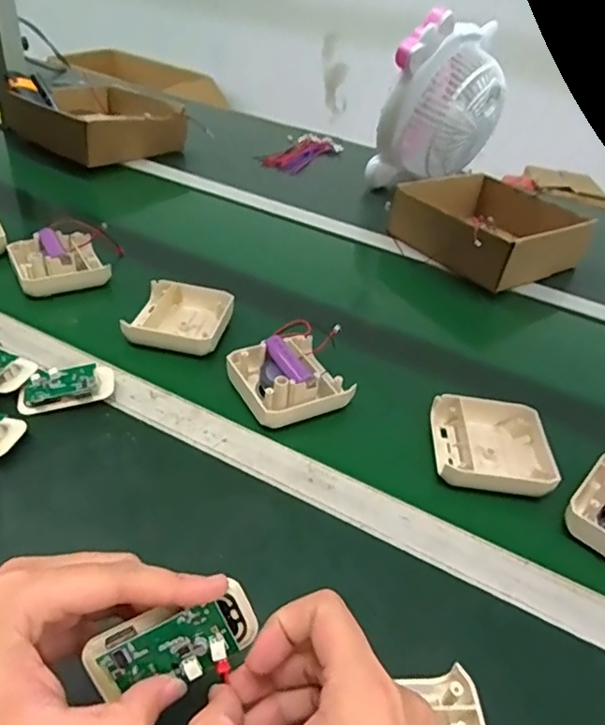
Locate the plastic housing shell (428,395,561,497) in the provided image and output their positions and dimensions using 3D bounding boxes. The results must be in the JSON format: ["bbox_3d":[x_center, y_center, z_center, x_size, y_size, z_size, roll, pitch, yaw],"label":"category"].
[{"bbox_3d":[0.160,0.069,0.489,0.095,0.024,0.095,7,38,-2],"label":"plastic housing shell"}]

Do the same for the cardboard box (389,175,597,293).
[{"bbox_3d":[0.258,-0.190,0.793,0.209,0.062,0.210,-20,46,-31],"label":"cardboard box"}]

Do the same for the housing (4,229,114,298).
[{"bbox_3d":[-0.275,-0.112,0.644,0.097,0.045,0.084,-16,43,-27],"label":"housing"}]

